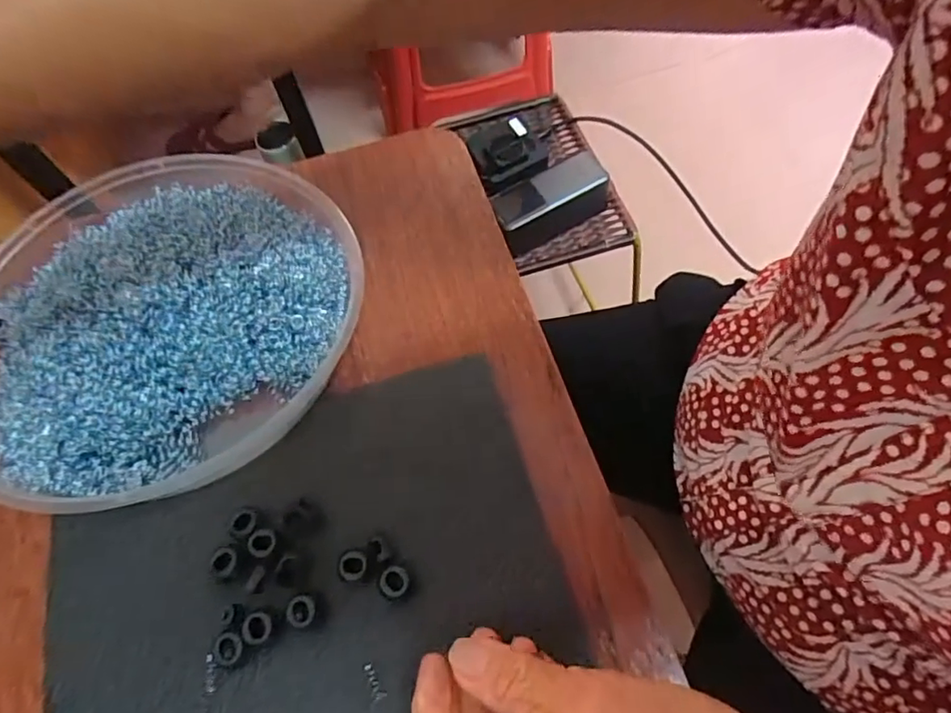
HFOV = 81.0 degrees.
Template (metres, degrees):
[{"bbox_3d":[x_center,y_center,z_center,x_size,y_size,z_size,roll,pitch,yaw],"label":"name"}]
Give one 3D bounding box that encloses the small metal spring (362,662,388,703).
[{"bbox_3d":[-0.047,0.147,0.251,0.007,0.004,0.016,-26,68,-10],"label":"small metal spring"}]

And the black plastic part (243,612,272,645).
[{"bbox_3d":[-0.102,0.126,0.258,0.013,0.004,0.013,-1,64,3],"label":"black plastic part"}]

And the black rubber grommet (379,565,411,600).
[{"bbox_3d":[-0.038,0.108,0.265,0.014,0.006,0.015,-1,64,3],"label":"black rubber grommet"}]

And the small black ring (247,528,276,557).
[{"bbox_3d":[-0.106,0.092,0.275,0.014,0.004,0.013,0,66,1],"label":"small black ring"}]

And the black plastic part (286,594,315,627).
[{"bbox_3d":[-0.082,0.119,0.261,0.013,0.004,0.014,0,66,1],"label":"black plastic part"}]

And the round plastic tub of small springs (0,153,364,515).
[{"bbox_3d":[-0.189,-0.029,0.327,0.210,0.055,0.231,0,66,1],"label":"round plastic tub of small springs"}]

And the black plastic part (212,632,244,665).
[{"bbox_3d":[-0.114,0.134,0.256,0.014,0.004,0.014,0,66,1],"label":"black plastic part"}]

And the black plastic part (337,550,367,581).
[{"bbox_3d":[-0.059,0.101,0.269,0.014,0.005,0.014,-1,64,3],"label":"black plastic part"}]

